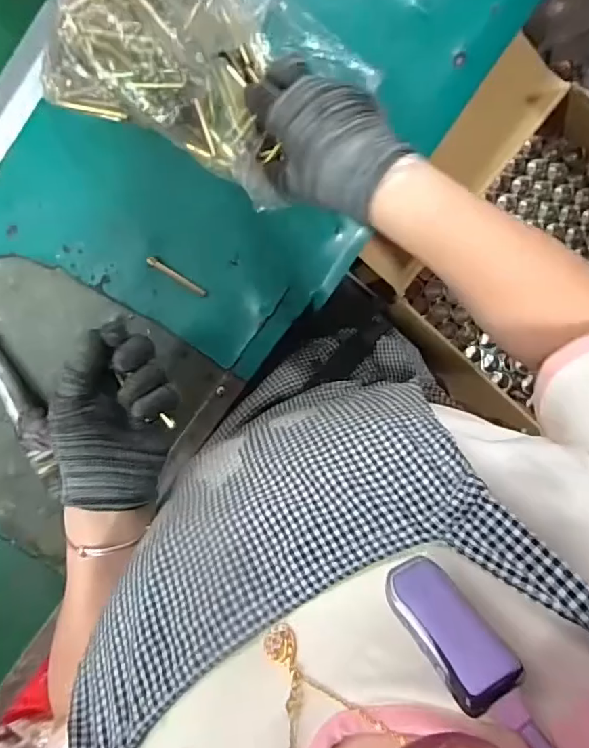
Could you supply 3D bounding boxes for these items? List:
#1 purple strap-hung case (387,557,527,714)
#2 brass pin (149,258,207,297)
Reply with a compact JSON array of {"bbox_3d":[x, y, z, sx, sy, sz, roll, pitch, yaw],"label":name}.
[{"bbox_3d":[0.056,0.095,0.191,0.025,0.053,0.013,-23,135,-16],"label":"purple strap-hung case"},{"bbox_3d":[-0.105,-0.086,0.458,0.058,0.004,0.007,32,97,-5],"label":"brass pin"}]

